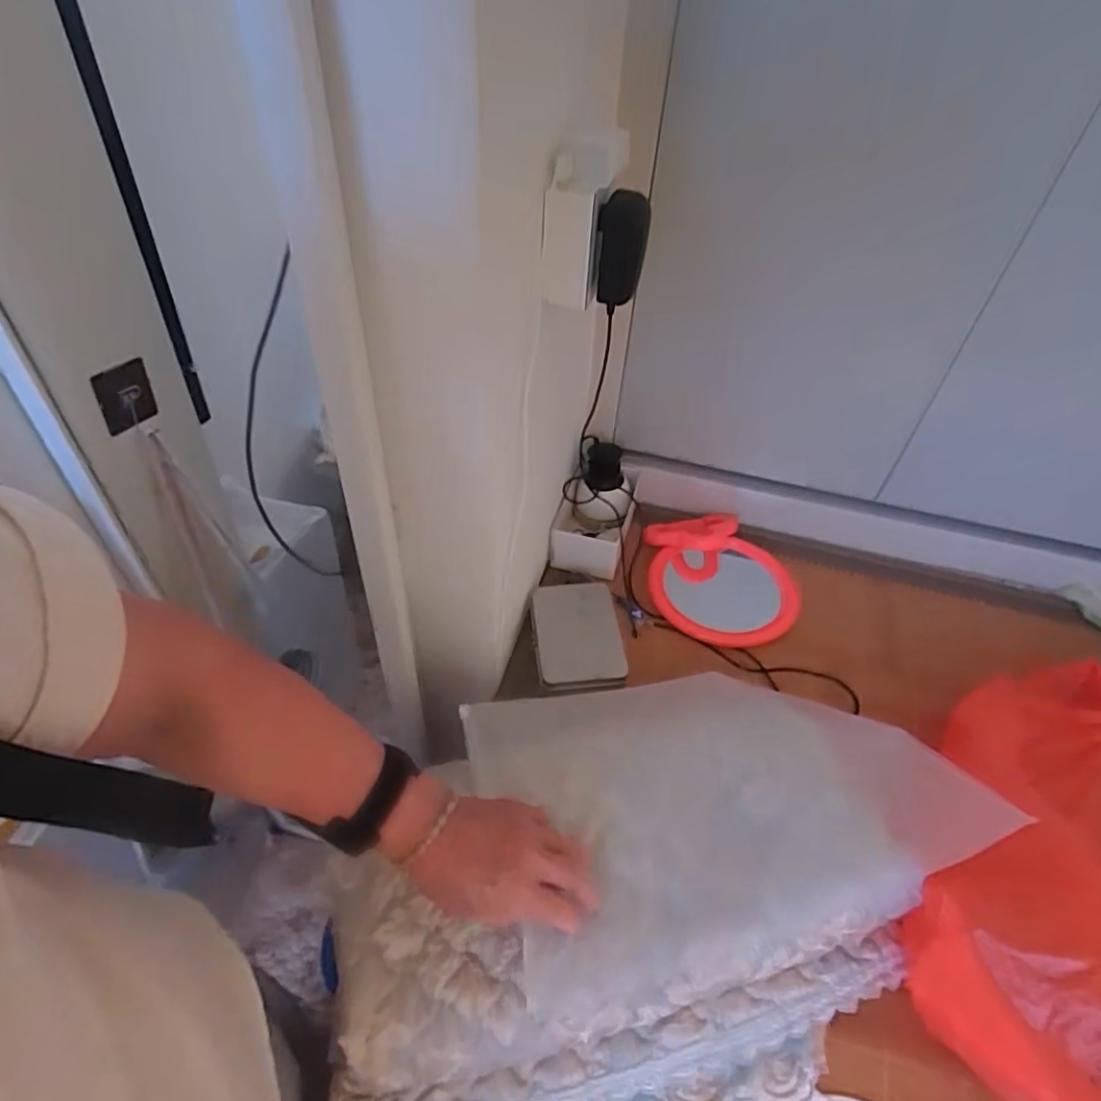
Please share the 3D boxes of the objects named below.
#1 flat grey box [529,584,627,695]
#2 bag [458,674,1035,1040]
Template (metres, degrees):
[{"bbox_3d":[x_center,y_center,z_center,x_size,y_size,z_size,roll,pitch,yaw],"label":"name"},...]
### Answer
[{"bbox_3d":[0.031,0.100,0.733,0.100,0.026,0.142,-4,49,-6],"label":"flat grey box"},{"bbox_3d":[0.135,0.211,0.548,0.413,0.091,0.276,-10,50,-12],"label":"bag"}]

